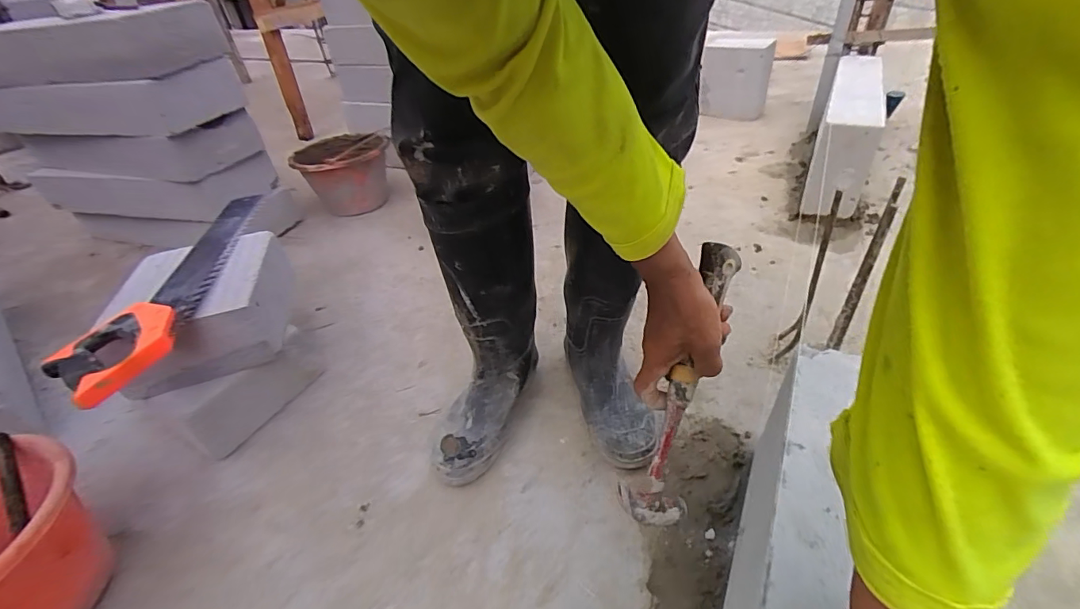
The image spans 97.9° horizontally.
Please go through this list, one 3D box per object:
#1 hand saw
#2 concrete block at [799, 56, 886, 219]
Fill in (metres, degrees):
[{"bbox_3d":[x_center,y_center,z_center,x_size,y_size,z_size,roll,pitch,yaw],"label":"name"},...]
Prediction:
[{"bbox_3d":[-0.522,-0.057,0.686,0.122,0.036,0.540,-10,38,-5],"label":"hand saw"},{"bbox_3d":[0.720,-0.416,1.101,0.099,0.204,0.564,16,43,25],"label":"concrete block"}]

